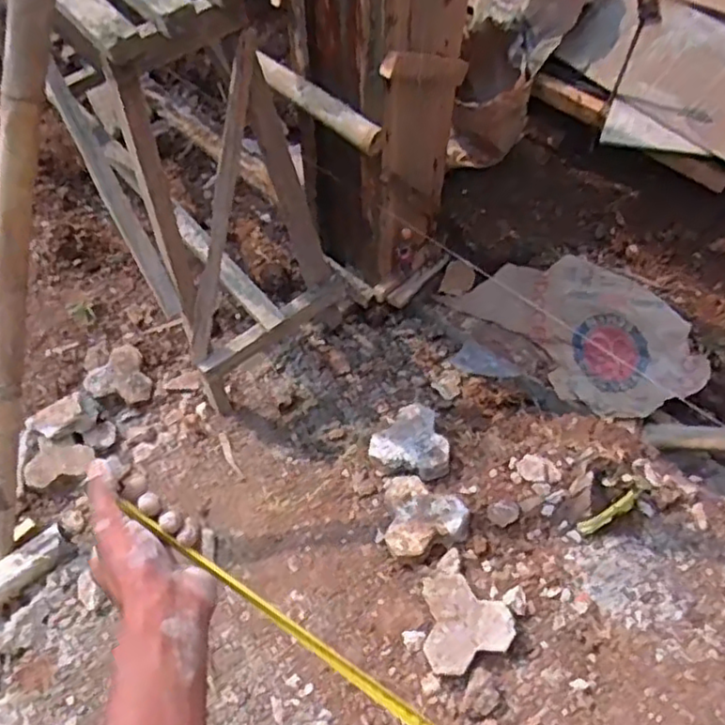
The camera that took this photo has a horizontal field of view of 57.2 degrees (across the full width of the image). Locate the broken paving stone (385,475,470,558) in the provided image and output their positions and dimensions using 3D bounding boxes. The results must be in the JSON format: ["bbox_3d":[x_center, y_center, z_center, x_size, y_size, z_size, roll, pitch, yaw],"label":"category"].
[{"bbox_3d":[0.142,0.347,1.487,0.192,0.048,0.190,6,58,4],"label":"broken paving stone"}]

